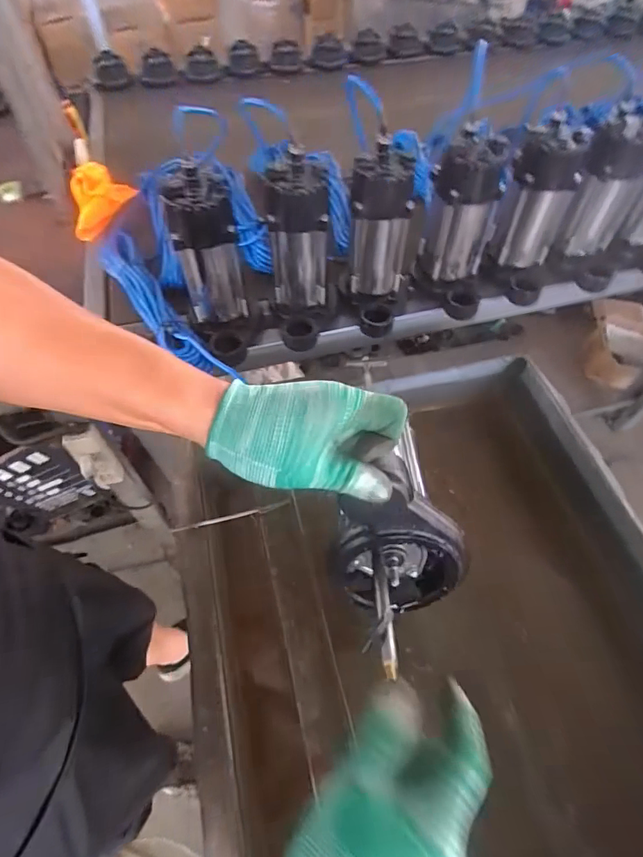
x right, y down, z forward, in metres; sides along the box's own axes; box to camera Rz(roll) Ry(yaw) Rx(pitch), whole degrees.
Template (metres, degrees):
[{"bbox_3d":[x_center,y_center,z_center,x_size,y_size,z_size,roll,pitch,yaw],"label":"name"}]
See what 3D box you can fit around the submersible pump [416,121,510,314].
[{"bbox_3d":[0.221,-0.306,0.711,0.109,0.250,0.138,8,57,5],"label":"submersible pump"}]

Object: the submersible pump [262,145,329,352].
[{"bbox_3d":[-0.035,-0.257,0.666,0.092,0.227,0.142,-1,57,-1],"label":"submersible pump"}]

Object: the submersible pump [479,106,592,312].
[{"bbox_3d":[0.350,-0.337,0.731,0.128,0.253,0.114,34,63,20],"label":"submersible pump"}]

